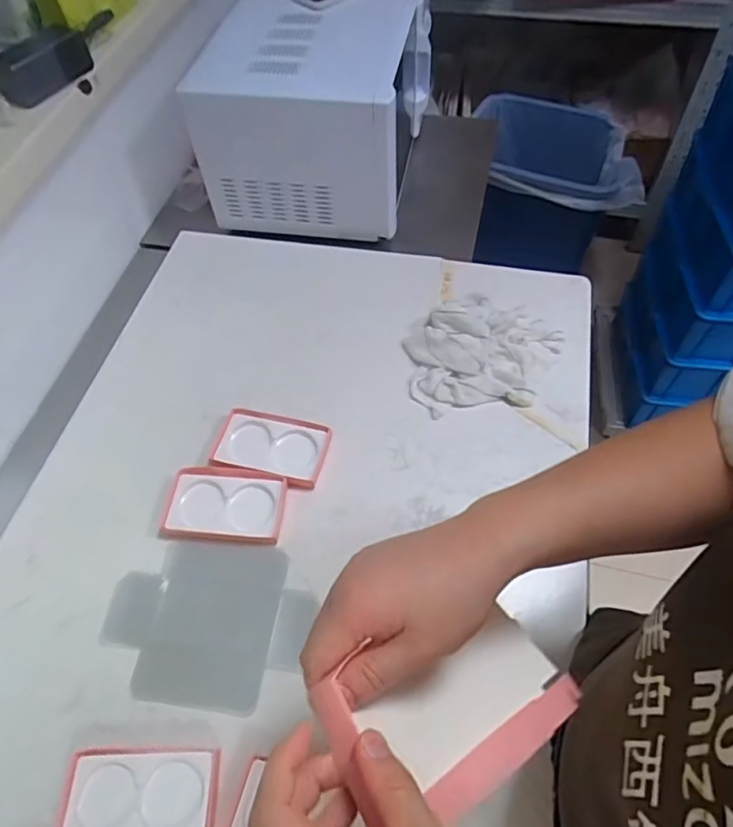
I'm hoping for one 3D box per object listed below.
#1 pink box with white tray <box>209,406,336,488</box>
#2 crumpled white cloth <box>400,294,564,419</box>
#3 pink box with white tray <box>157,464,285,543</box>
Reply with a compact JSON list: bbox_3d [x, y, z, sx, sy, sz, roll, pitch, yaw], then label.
[{"bbox_3d":[-0.127,0.044,0.758,0.144,0.017,0.092,12,58,9],"label":"pink box with white tray"},{"bbox_3d":[0.161,-0.093,0.828,0.205,0.038,0.233,34,64,21],"label":"crumpled white cloth"},{"bbox_3d":[-0.176,0.113,0.714,0.141,0.015,0.092,6,58,5],"label":"pink box with white tray"}]

